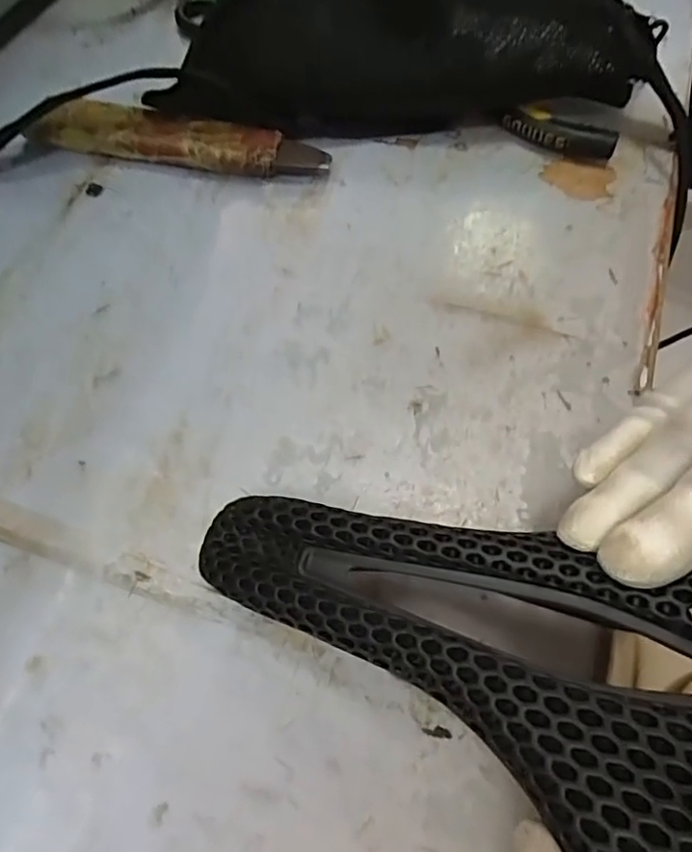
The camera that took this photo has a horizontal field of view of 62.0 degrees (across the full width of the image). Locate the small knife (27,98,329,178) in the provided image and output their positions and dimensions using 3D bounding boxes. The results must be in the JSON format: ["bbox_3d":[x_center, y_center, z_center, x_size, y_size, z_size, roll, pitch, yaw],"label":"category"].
[{"bbox_3d":[-0.100,-0.175,0.352,0.176,0.020,0.035,10,61,5],"label":"small knife"}]

